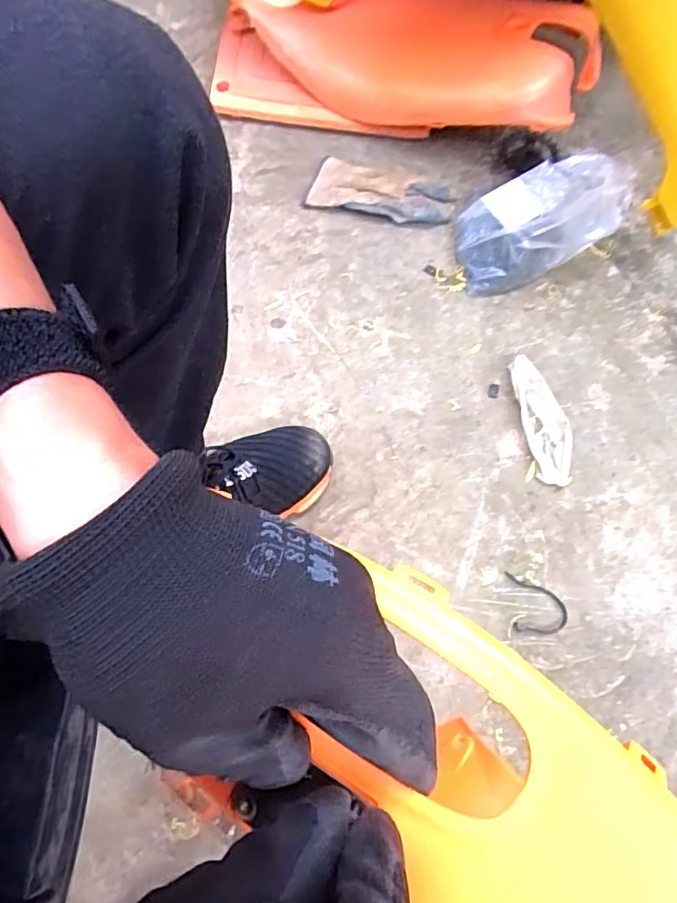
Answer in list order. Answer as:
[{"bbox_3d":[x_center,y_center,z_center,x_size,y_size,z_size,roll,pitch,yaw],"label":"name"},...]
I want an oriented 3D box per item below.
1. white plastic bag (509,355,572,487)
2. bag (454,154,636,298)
[{"bbox_3d":[0.249,-0.039,0.665,0.054,0.013,0.161,-7,70,-4],"label":"white plastic bag"},{"bbox_3d":[0.259,-0.308,0.709,0.210,0.122,0.126,-17,71,-8],"label":"bag"}]

